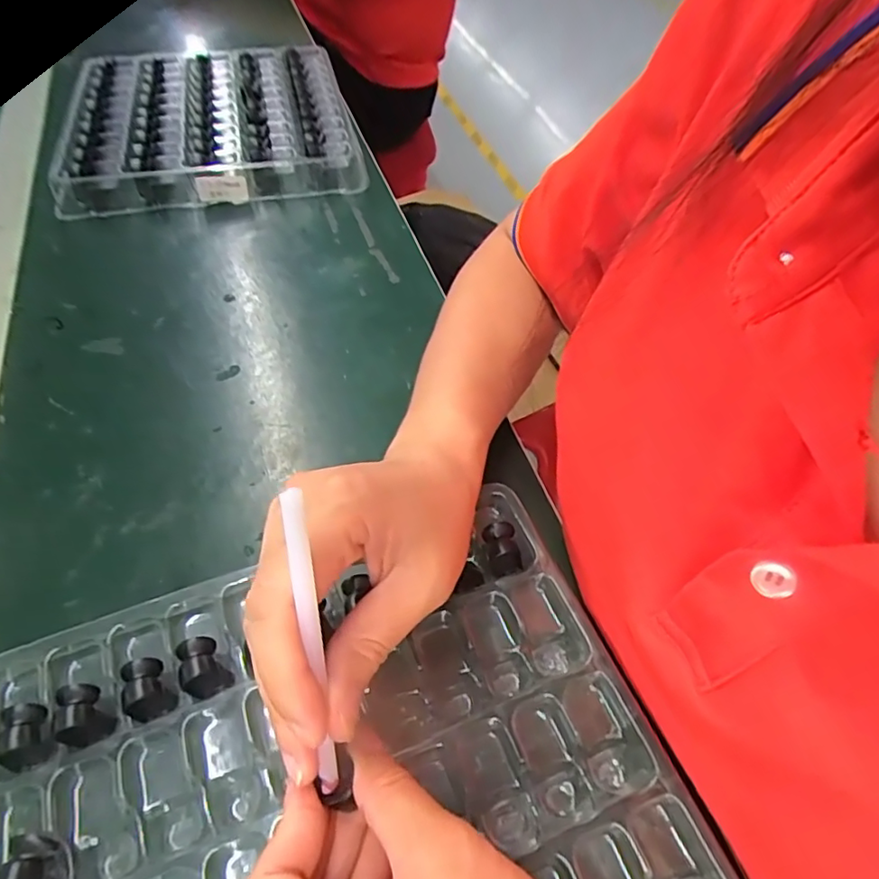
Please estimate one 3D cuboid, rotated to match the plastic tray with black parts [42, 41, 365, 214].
[{"bbox_3d":[-0.224,-0.321,0.574,0.256,0.038,0.270,-10,54,-9],"label":"plastic tray with black parts"}]

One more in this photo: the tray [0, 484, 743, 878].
[{"bbox_3d":[-0.032,0.161,0.215,0.255,0.038,0.249,-16,55,-13],"label":"tray"}]

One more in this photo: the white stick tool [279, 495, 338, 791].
[{"bbox_3d":[-0.038,0.067,0.177,0.006,0.113,0.005,-4,22,-4],"label":"white stick tool"}]

